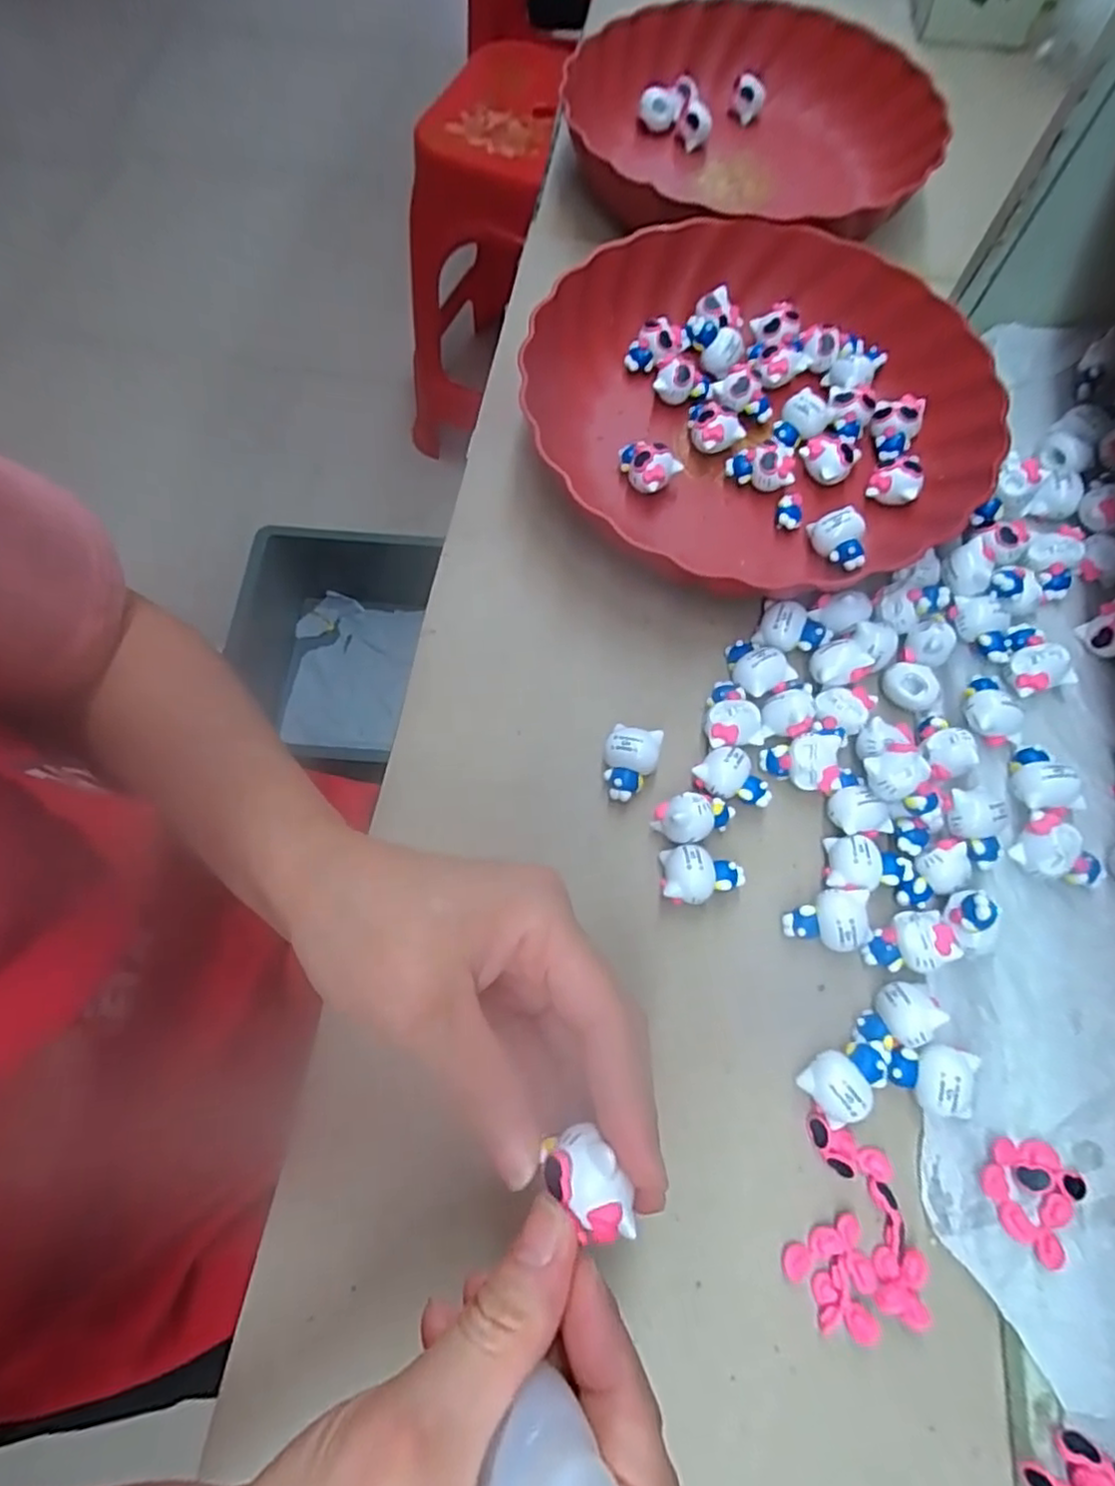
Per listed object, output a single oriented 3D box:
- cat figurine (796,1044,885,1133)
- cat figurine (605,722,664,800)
[{"bbox_3d":[0.112,0.130,0.267,0.032,0.014,0.024,-40,74,-15],"label":"cat figurine"},{"bbox_3d":[0.033,0.009,0.313,0.024,0.017,0.032,10,69,3],"label":"cat figurine"}]

